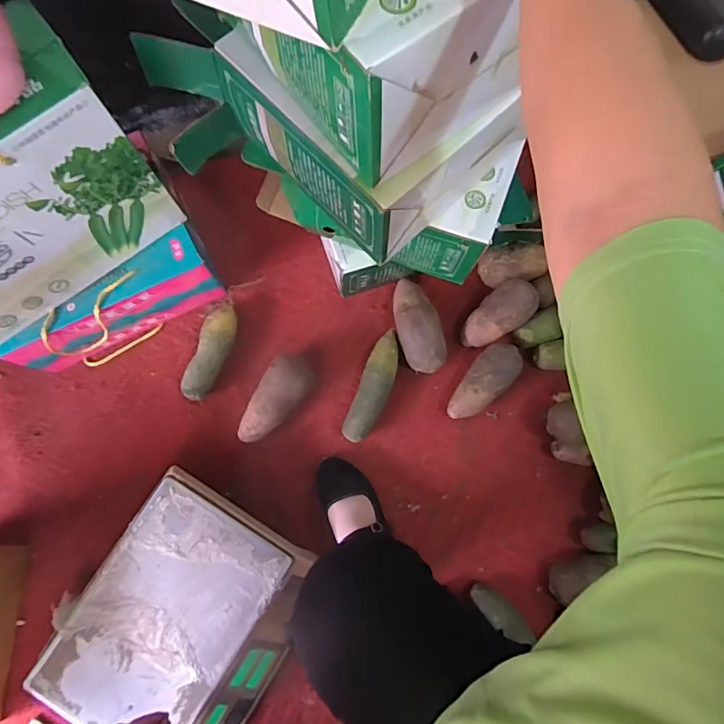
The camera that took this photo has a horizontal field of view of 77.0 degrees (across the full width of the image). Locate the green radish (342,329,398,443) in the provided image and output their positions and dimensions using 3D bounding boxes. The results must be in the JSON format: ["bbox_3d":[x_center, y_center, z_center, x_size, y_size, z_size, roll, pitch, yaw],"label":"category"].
[{"bbox_3d":[0.024,0.043,0.804,0.055,0.050,0.206,20,80,3],"label":"green radish"}]

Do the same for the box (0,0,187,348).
[{"bbox_3d":[-0.444,-0.183,0.574,0.357,0.255,0.117,-40,83,-7],"label":"box"}]

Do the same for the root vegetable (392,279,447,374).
[{"bbox_3d":[0.097,-0.064,0.811,0.072,0.077,0.176,-16,81,-3],"label":"root vegetable"}]

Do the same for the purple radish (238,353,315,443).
[{"bbox_3d":[-0.150,0.067,0.775,0.073,0.094,0.168,38,82,6],"label":"purple radish"}]

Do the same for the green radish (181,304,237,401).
[{"bbox_3d":[-0.262,-0.015,0.799,0.052,0.061,0.167,17,80,2],"label":"green radish"}]

